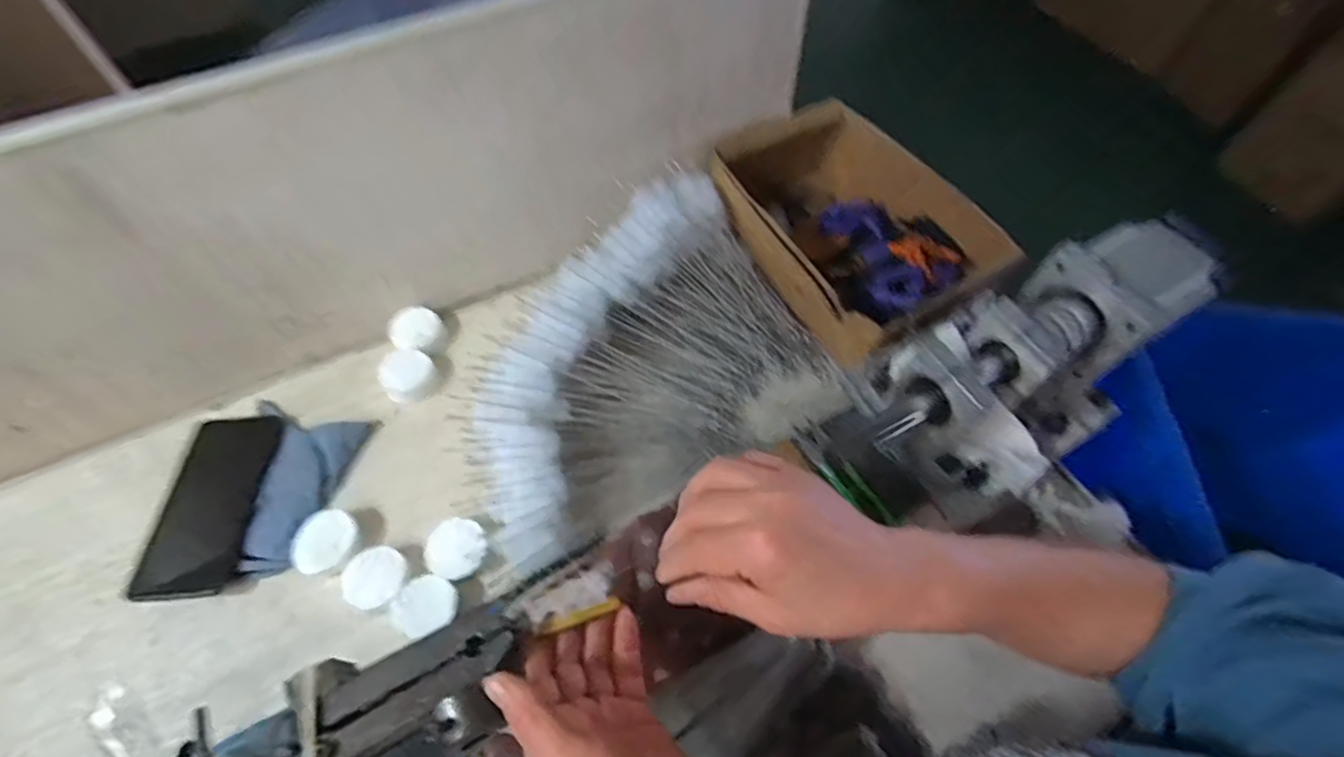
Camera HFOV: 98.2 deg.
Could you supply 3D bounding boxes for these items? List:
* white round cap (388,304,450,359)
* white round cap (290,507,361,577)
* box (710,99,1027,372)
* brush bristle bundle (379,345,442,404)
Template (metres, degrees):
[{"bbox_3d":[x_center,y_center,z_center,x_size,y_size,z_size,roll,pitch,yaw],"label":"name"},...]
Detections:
[{"bbox_3d":[-0.256,-0.046,0.591,0.050,0.027,0.052,1,57,-2],"label":"white round cap"},{"bbox_3d":[-0.283,0.134,0.477,0.049,0.013,0.050,1,57,-2],"label":"white round cap"},{"bbox_3d":[0.181,-0.161,0.639,0.200,0.106,0.302,-28,63,-19],"label":"box"},{"bbox_3d":[-0.259,-0.003,0.570,0.055,0.022,0.048,27,60,14],"label":"brush bristle bundle"}]

